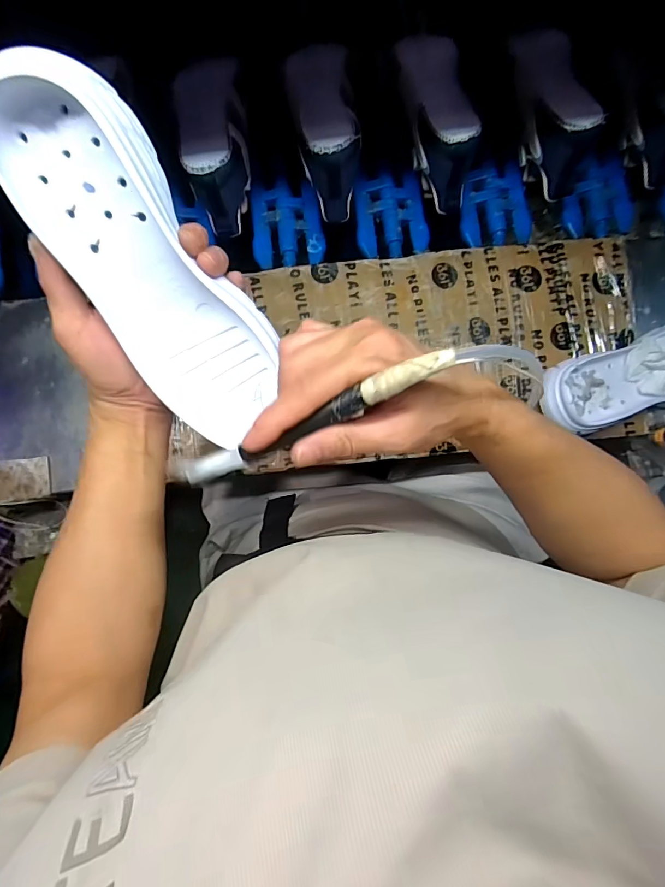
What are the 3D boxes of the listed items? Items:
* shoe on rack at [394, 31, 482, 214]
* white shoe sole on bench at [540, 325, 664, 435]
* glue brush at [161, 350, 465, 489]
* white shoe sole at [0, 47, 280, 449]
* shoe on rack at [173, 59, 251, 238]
[{"bbox_3d":[0.127,-0.405,0.528,0.077,0.096,0.223,-4,91,-1],"label":"shoe on rack"},{"bbox_3d":[0.383,-0.085,0.517,0.291,0.059,0.104,-12,92,-1],"label":"white shoe sole on bench"},{"bbox_3d":[-0.017,-0.010,0.242,0.174,0.013,0.016,-23,92,20],"label":"glue brush"},{"bbox_3d":[-0.114,-0.105,0.283,0.089,0.026,0.232,-30,119,-1],"label":"white shoe sole"},{"bbox_3d":[-0.142,-0.371,0.522,0.080,0.101,0.216,-7,92,-1],"label":"shoe on rack"}]

